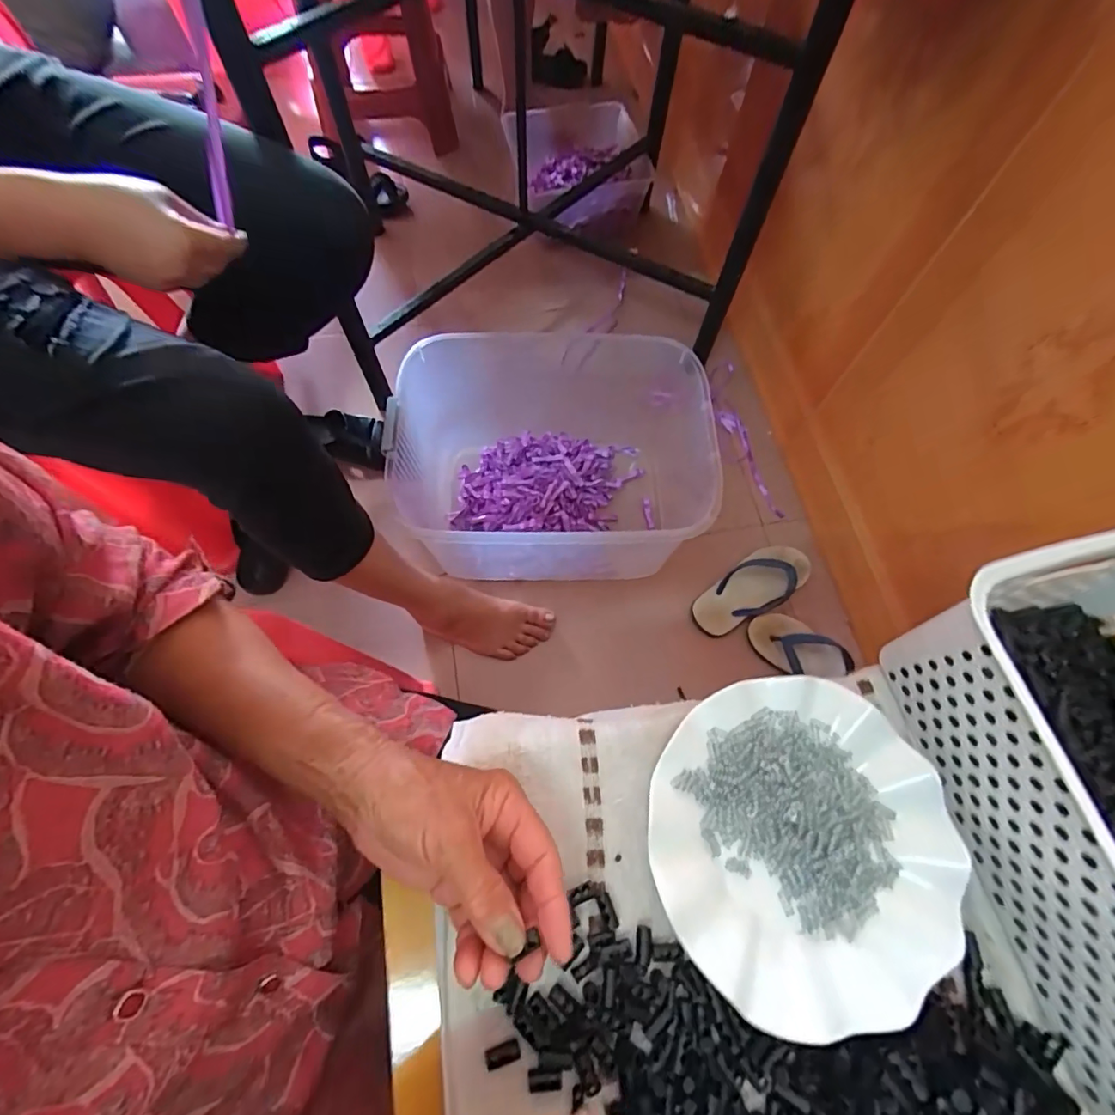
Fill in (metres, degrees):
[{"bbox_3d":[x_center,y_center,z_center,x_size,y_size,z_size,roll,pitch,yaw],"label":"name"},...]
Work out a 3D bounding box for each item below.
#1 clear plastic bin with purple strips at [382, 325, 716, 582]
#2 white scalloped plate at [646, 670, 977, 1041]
[{"bbox_3d":[-0.004,-0.184,0.879,0.520,0.246,0.405,-1,68,-2],"label":"clear plastic bin with purple strips"},{"bbox_3d":[0.150,0.171,0.316,0.181,0.017,0.180,1,68,-1],"label":"white scalloped plate"}]

